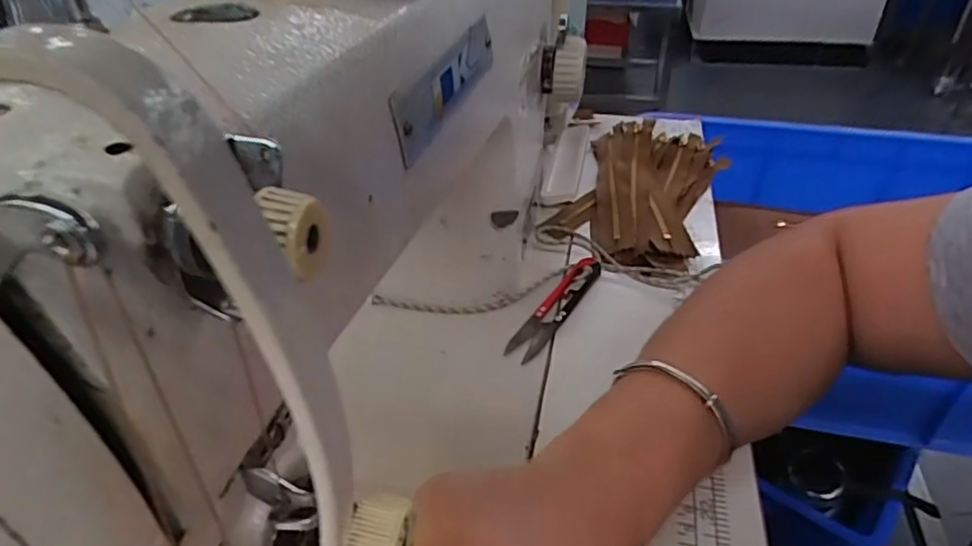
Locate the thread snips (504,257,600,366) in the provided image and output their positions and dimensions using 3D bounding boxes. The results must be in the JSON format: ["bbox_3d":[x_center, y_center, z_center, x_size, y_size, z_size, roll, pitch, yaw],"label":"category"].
[{"bbox_3d":[0.048,0.022,0.412,0.021,0.014,0.106,21,41,26],"label":"thread snips"}]

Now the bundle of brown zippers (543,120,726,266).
[{"bbox_3d":[0.132,-0.075,0.530,0.116,0.028,0.218,16,39,21],"label":"bundle of brown zippers"}]

